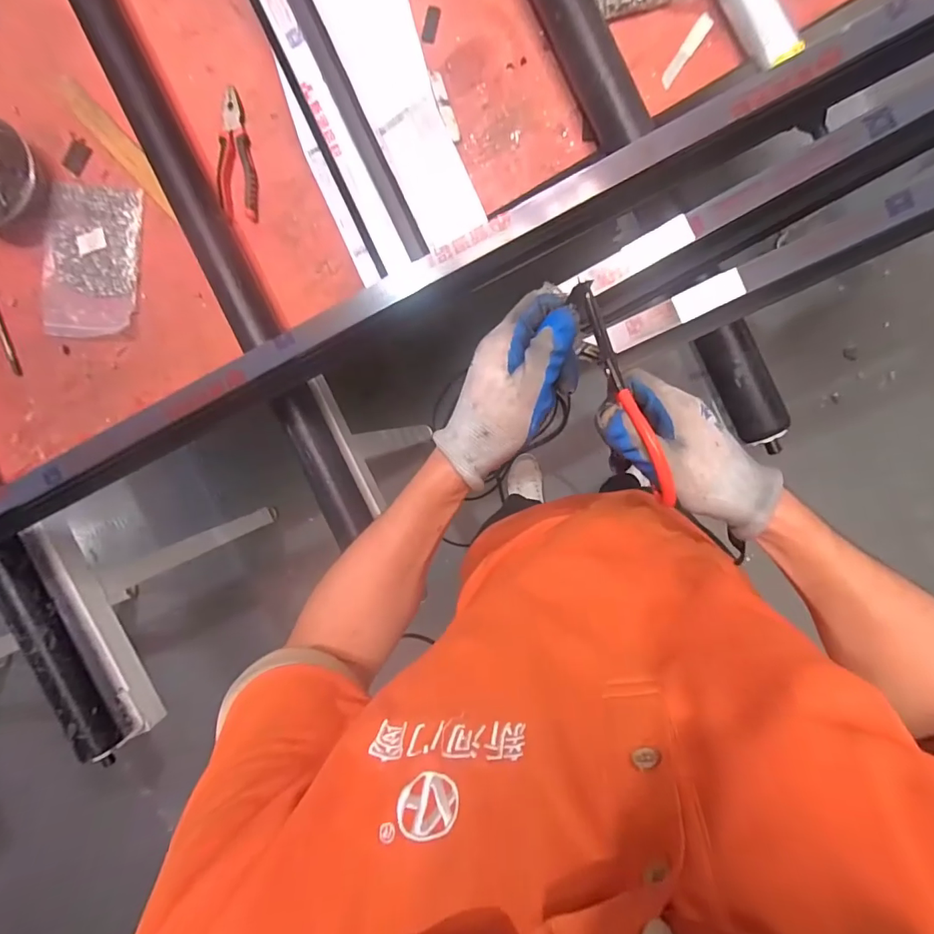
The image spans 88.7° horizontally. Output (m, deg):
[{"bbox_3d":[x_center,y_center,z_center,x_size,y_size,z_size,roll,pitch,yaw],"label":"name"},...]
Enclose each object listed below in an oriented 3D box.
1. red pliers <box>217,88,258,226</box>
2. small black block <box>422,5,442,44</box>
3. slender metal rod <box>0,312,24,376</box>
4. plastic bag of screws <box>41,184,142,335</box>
[{"bbox_3d":[-0.348,-0.468,0.720,0.054,0.018,0.176,0,95,6],"label":"red pliers"},{"bbox_3d":[-0.051,-0.633,0.683,0.020,0.005,0.048,14,97,4],"label":"small black block"},{"bbox_3d":[-0.790,-0.226,0.814,0.014,0.011,0.136,-15,94,7],"label":"slender metal rod"},{"bbox_3d":[-0.610,-0.330,0.772,0.157,0.019,0.234,9,96,5],"label":"plastic bag of screws"}]

